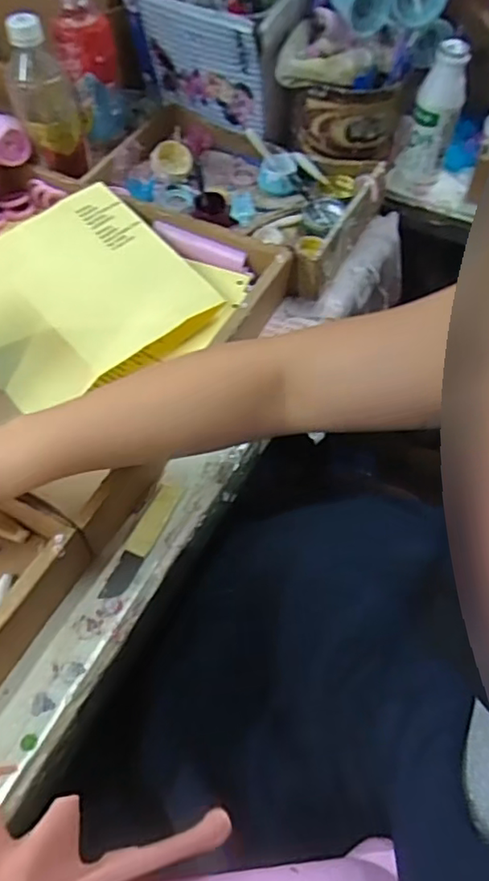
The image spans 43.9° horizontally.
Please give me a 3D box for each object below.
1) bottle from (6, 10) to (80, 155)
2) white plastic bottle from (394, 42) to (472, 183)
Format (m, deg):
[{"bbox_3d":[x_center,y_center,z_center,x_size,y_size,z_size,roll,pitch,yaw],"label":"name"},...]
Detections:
[{"bbox_3d":[-0.214,-0.369,0.646,0.067,0.130,0.060,-15,58,-11],"label":"bottle"},{"bbox_3d":[0.221,-0.378,0.704,0.053,0.149,0.060,19,58,11],"label":"white plastic bottle"}]

